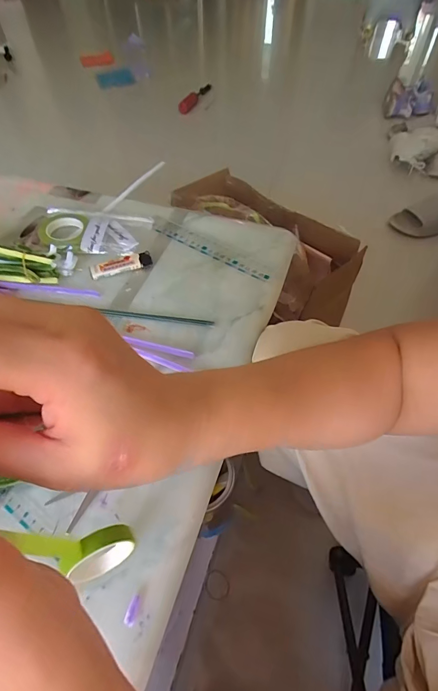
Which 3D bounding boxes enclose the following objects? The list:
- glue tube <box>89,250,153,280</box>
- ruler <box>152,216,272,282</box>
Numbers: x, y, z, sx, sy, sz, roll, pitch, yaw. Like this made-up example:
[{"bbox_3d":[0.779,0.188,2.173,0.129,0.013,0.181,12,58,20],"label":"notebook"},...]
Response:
[{"bbox_3d":[-0.125,-0.103,0.481,0.077,0.009,0.026,-16,55,-10],"label":"glue tube"},{"bbox_3d":[-0.017,-0.133,0.505,0.197,0.004,0.030,31,60,22],"label":"ruler"}]

